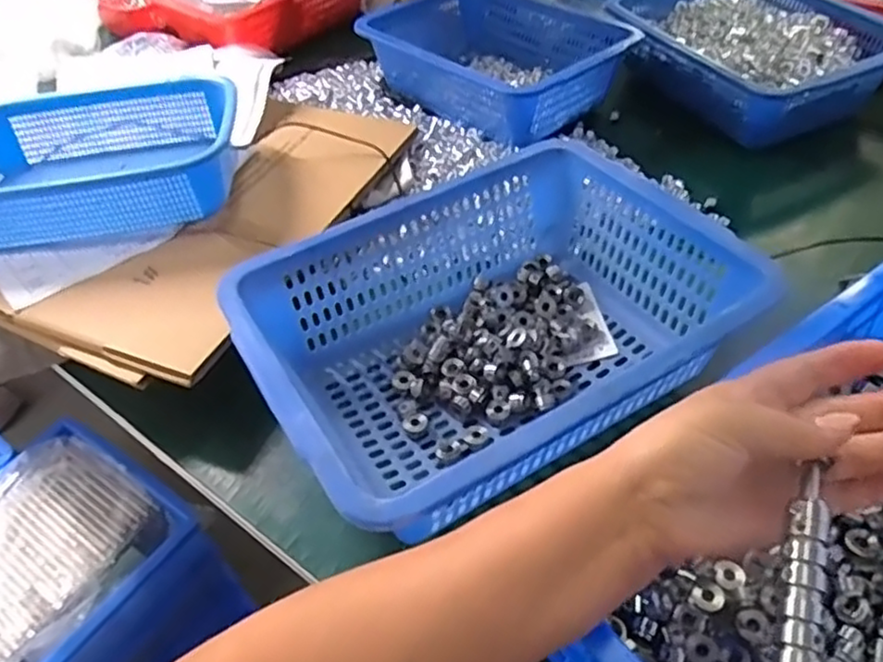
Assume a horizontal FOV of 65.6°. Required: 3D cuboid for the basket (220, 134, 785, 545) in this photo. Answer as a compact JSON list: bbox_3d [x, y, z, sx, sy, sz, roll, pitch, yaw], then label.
[{"bbox_3d":[0.044,0.005,0.545,0.346,0.119,0.268,-27,51,-19],"label":"basket"}]

